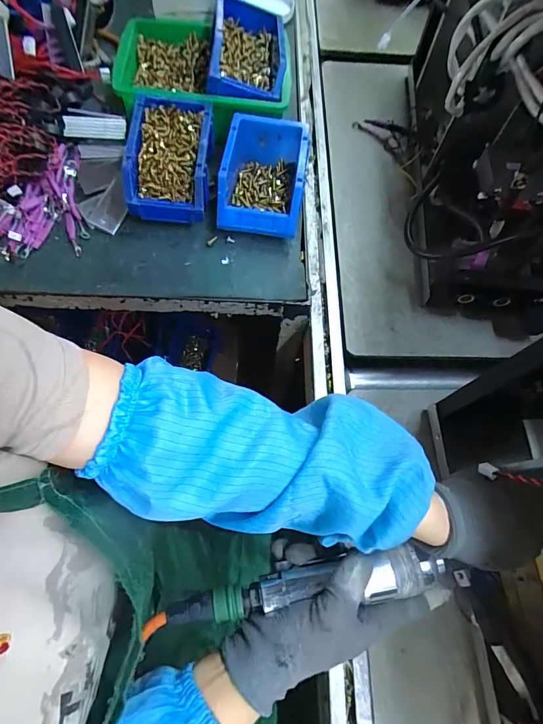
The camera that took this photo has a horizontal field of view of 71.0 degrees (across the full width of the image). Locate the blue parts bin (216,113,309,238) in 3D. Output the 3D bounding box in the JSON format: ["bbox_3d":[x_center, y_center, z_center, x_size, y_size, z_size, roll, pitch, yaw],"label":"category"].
[{"bbox_3d":[-0.010,-0.254,0.531,0.111,0.074,0.158,7,68,0],"label":"blue parts bin"}]

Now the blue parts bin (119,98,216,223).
[{"bbox_3d":[-0.137,-0.279,0.532,0.105,0.076,0.163,2,68,-2],"label":"blue parts bin"}]

